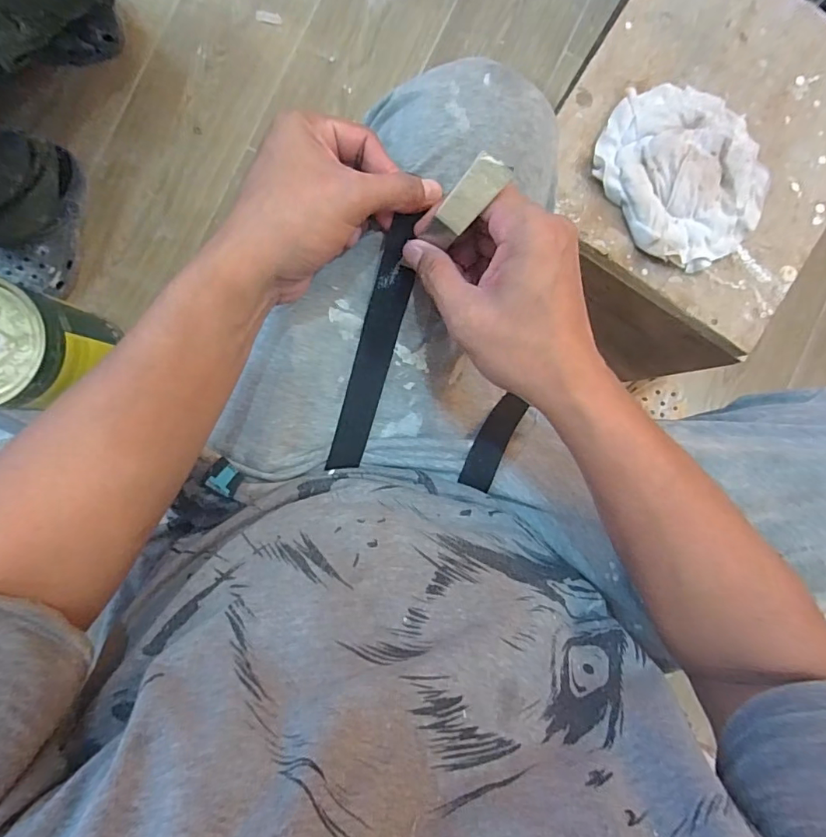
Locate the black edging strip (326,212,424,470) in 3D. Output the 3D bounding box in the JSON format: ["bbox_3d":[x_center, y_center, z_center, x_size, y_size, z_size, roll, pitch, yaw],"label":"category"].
[{"bbox_3d":[-0.026,-0.044,0.327,0.024,0.007,0.177,12,109,-16],"label":"black edging strip"}]

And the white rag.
[{"bbox_3d":[0.275,-0.249,0.478,0.152,0.024,0.179,-32,92,-3],"label":"white rag"}]

